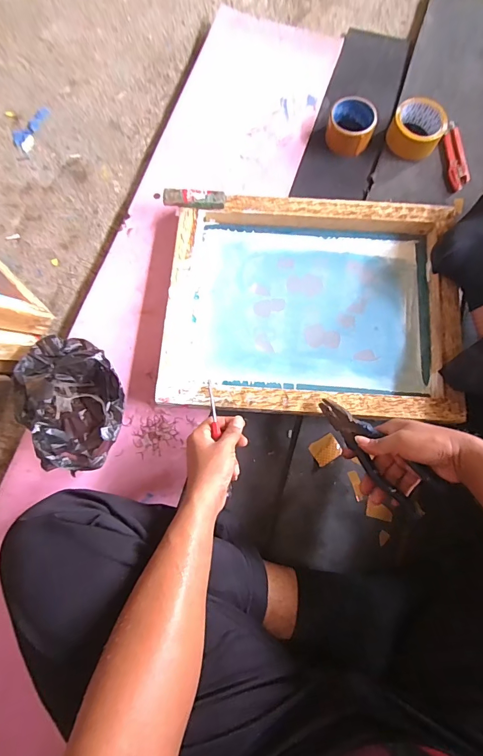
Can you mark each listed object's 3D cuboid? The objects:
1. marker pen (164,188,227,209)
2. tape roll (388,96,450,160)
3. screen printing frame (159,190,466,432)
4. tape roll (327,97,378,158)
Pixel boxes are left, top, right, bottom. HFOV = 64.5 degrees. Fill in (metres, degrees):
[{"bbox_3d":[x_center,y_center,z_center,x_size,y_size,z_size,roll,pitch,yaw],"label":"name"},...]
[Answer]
[{"bbox_3d":[-0.081,-0.311,0.663,0.106,0.018,0.030,0,77,2],"label":"marker pen"},{"bbox_3d":[0.329,-0.467,0.719,0.096,0.045,0.091,0,77,2],"label":"tape roll"},{"bbox_3d":[0.112,-0.120,0.634,0.450,0.047,0.363,3,78,2],"label":"screen printing frame"},{"bbox_3d":[0.206,-0.474,0.722,0.085,0.053,0.079,0,77,2],"label":"tape roll"}]

